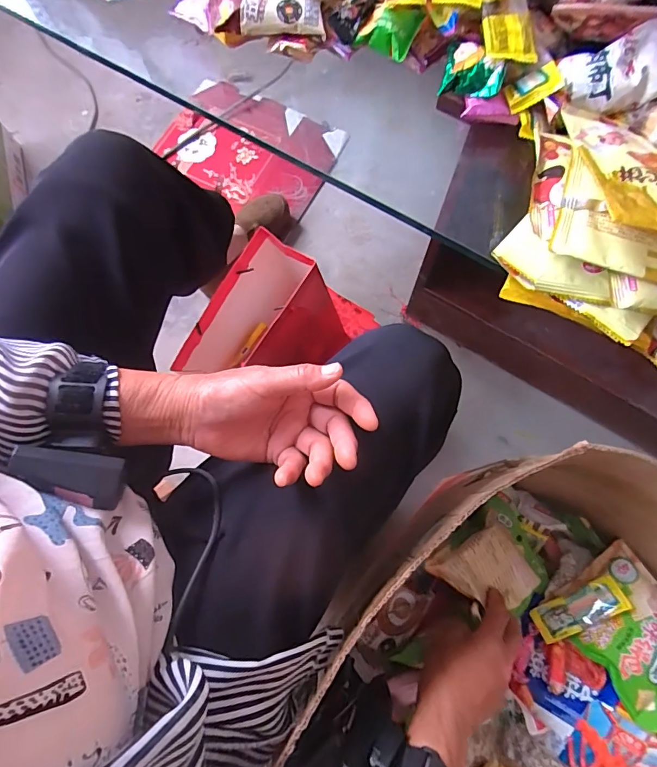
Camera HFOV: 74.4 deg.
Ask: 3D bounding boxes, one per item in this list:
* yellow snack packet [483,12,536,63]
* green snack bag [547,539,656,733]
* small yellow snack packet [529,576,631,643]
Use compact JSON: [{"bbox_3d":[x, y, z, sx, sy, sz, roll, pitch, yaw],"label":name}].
[{"bbox_3d":[0.144,-0.274,0.344,0.037,0.015,0.040,-4,74,0],"label":"yellow snack packet"},{"bbox_3d":[0.340,0.275,0.478,0.119,0.043,0.141,-35,76,-8],"label":"green snack bag"},{"bbox_3d":[0.282,0.256,0.488,0.100,0.010,0.037,-33,53,11],"label":"small yellow snack packet"}]

